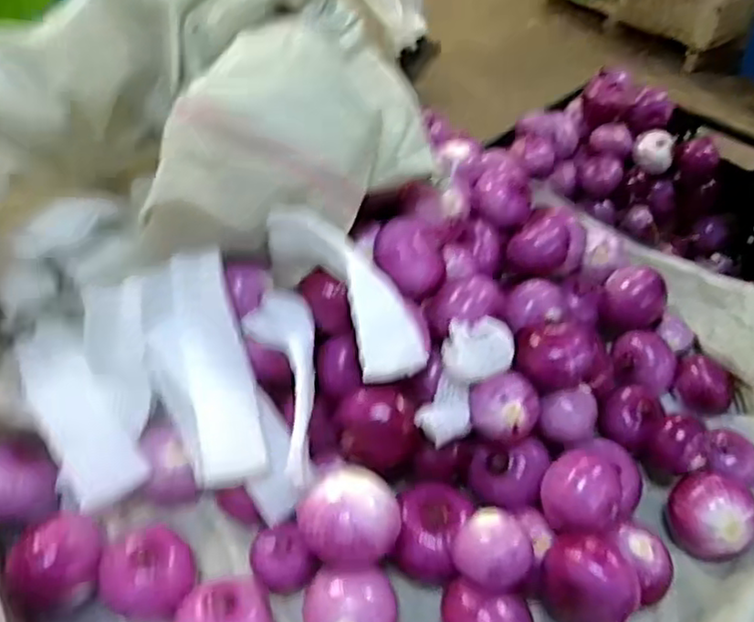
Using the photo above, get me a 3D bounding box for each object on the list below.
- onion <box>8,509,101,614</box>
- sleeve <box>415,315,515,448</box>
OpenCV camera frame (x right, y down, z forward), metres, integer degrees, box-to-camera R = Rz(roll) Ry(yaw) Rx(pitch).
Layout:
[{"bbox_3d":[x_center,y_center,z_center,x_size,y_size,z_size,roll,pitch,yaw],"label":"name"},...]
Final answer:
[{"bbox_3d":[-0.305,0.244,0.673,0.085,0.065,0.074,-23,50,-19],"label":"onion"},{"bbox_3d":[0.087,0.068,0.703,0.062,0.053,0.137,26,85,23],"label":"sleeve"}]

